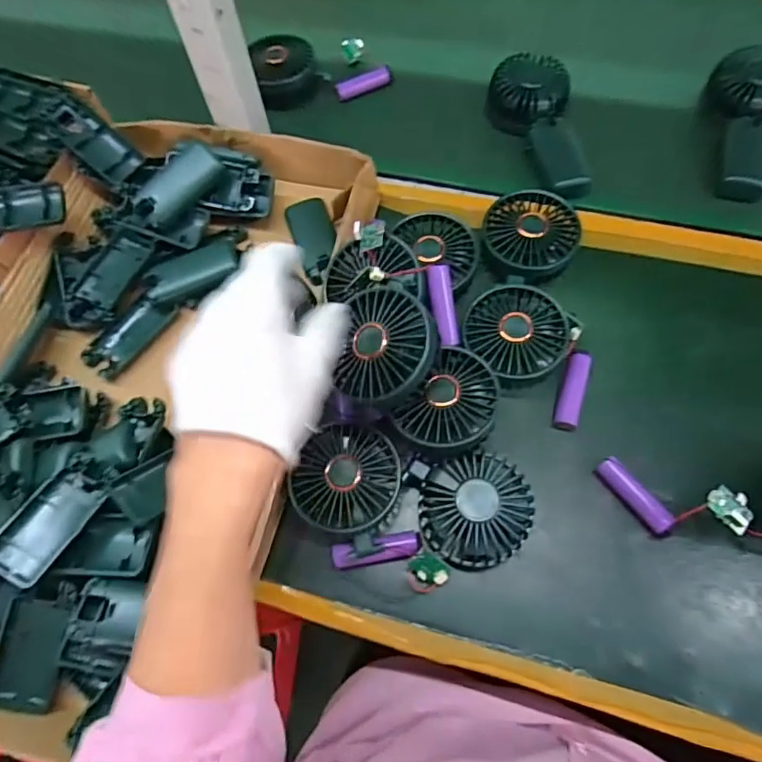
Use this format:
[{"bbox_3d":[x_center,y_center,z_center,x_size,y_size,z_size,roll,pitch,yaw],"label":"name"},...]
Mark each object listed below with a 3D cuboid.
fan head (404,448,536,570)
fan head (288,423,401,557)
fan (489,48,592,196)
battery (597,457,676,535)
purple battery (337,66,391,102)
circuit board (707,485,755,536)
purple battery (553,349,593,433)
[{"bbox_3d":[0.070,0.097,0.409,0.089,0.033,0.080,-6,65,1],"label":"fan head"},{"bbox_3d":[-0.025,0.079,0.422,0.082,0.025,0.083,26,69,14],"label":"fan head"},{"bbox_3d":[0.179,-0.276,0.572,0.074,0.052,0.189,-21,65,-6],"label":"fan"},{"bbox_3d":[0.198,0.091,0.422,0.015,0.020,0.065,-35,68,-12],"label":"battery"},{"bbox_3d":[-0.019,-0.357,0.644,0.070,0.018,0.017,-27,66,-9],"label":"purple battery"},{"bbox_3d":[0.245,0.088,0.374,0.024,0.008,0.031,-29,66,-10],"label":"circuit board"},{"bbox_3d":[0.165,0.006,0.463,0.019,0.015,0.072,15,67,10],"label":"purple battery"}]

